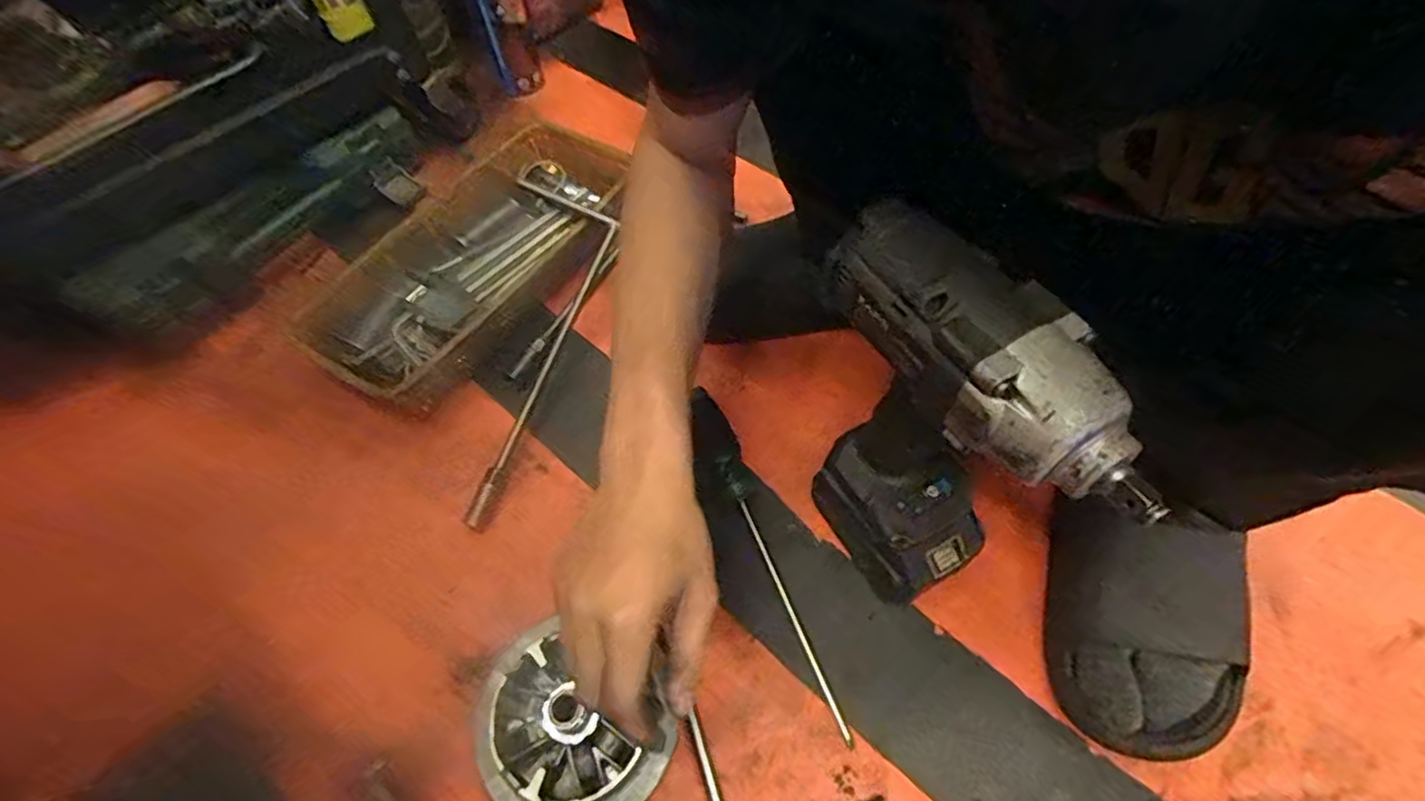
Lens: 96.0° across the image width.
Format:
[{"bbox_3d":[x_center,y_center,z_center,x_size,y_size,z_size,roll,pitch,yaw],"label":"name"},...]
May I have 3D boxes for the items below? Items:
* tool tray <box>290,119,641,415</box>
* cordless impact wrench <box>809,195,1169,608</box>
[{"bbox_3d":[-0.220,-0.134,0.634,0.173,0.073,0.344,22,60,17],"label":"tool tray"},{"bbox_3d":[0.130,0.038,0.388,0.068,0.263,0.168,-26,58,-13],"label":"cordless impact wrench"}]

